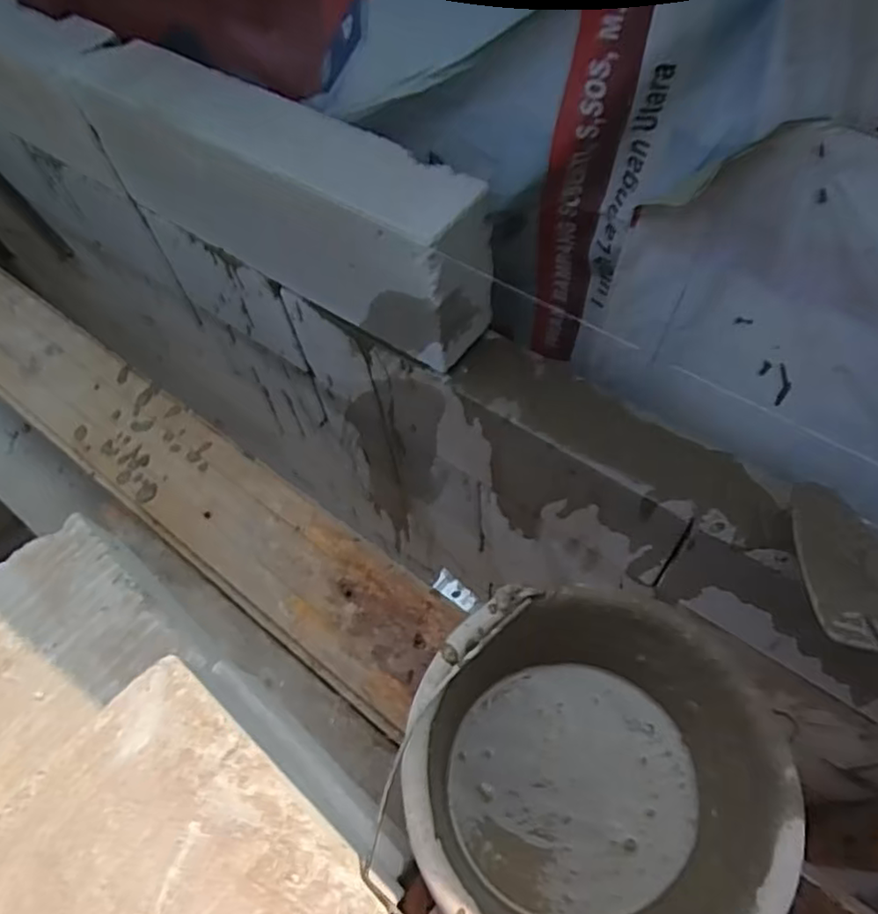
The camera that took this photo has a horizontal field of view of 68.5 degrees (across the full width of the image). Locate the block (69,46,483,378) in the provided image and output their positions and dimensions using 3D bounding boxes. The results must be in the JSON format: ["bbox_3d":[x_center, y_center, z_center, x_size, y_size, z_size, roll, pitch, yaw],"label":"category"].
[{"bbox_3d":[-0.200,-0.316,0.778,0.567,0.209,0.110,32,68,20],"label":"block"}]

